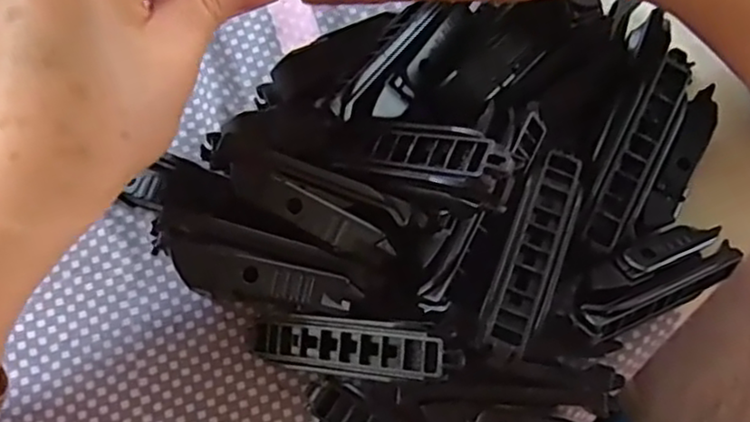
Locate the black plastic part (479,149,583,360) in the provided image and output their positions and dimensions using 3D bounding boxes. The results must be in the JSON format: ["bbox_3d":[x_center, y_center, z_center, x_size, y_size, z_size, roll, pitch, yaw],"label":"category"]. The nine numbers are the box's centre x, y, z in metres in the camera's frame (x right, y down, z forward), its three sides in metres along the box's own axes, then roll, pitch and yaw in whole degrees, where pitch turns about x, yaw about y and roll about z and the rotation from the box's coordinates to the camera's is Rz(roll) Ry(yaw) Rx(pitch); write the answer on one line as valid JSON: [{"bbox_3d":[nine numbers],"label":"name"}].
[{"bbox_3d":[0.053,0.012,0.224,0.019,0.011,0.074,25,78,5],"label":"black plastic part"}]

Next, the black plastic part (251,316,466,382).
[{"bbox_3d":[-0.009,0.047,0.231,0.076,0.008,0.018,1,75,24],"label":"black plastic part"}]

